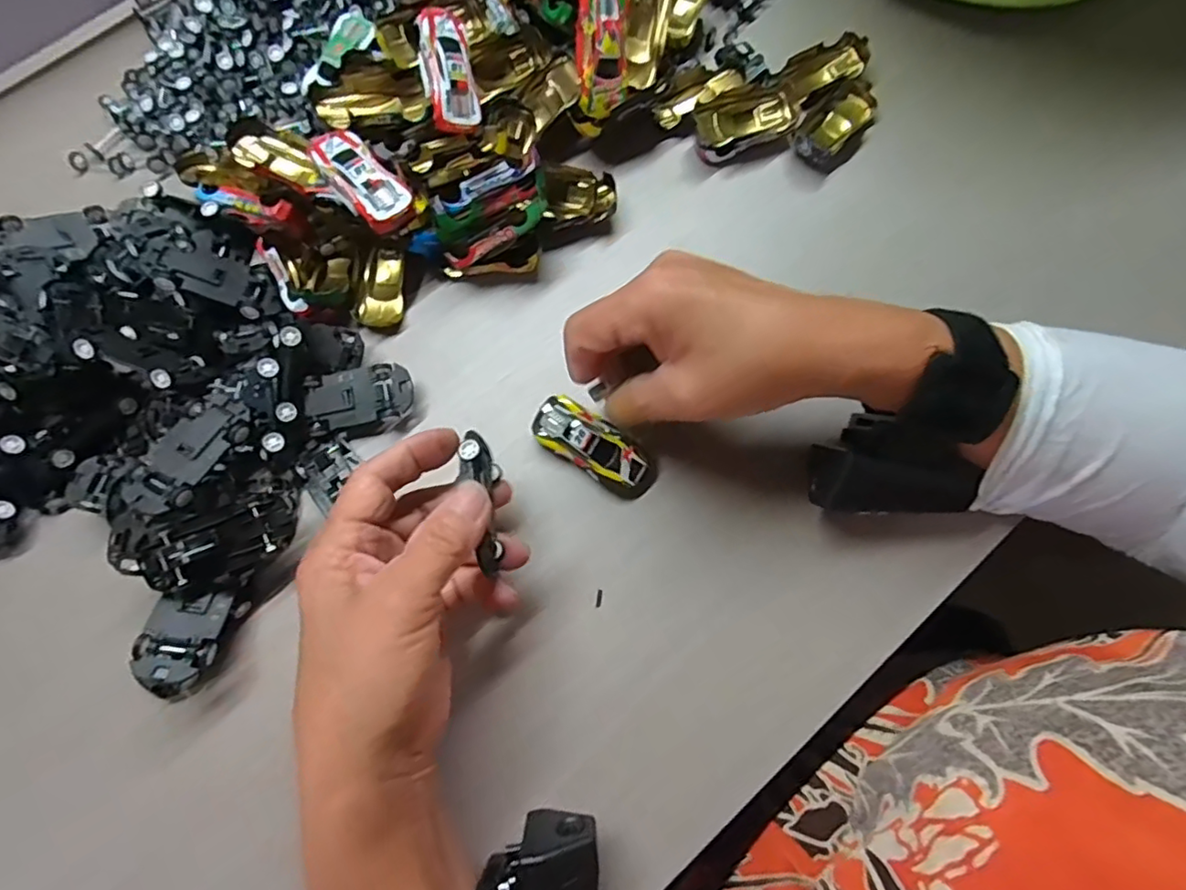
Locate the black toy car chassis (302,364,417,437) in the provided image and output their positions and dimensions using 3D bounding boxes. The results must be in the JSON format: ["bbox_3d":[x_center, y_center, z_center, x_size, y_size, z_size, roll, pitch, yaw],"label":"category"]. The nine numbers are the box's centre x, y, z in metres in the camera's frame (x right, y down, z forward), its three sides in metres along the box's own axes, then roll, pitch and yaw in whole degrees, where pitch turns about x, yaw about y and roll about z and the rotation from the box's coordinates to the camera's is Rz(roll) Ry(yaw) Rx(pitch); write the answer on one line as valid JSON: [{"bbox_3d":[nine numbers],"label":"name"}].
[{"bbox_3d":[-0.123,-0.024,0.318,0.054,0.018,0.030,-10,73,-2],"label":"black toy car chassis"}]

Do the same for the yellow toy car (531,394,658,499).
[{"bbox_3d":[0.000,0.001,0.305,0.068,0.017,0.027,33,76,10],"label":"yellow toy car"}]

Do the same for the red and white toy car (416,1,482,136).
[{"bbox_3d":[-0.081,-0.208,0.329,0.028,0.017,0.062,-10,97,-3],"label":"red and white toy car"}]

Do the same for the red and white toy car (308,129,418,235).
[{"bbox_3d":[-0.122,-0.140,0.312,0.029,0.016,0.060,-43,77,-11],"label":"red and white toy car"}]

